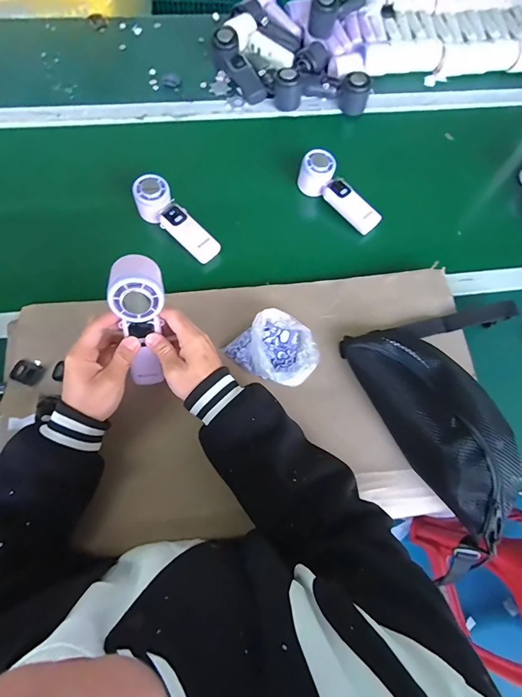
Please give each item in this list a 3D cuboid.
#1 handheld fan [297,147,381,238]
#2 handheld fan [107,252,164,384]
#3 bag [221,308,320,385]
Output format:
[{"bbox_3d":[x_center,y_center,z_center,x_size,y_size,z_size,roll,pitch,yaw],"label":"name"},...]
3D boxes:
[{"bbox_3d":[0.139,-0.268,0.624,0.160,0.061,0.057,37,71,11],"label":"handheld fan"},{"bbox_3d":[-0.138,-0.023,0.428,0.056,0.159,0.058,8,39,0],"label":"handheld fan"},{"bbox_3d":[0.024,0.003,0.509,0.105,0.045,0.106,-41,76,-17],"label":"bag"}]

